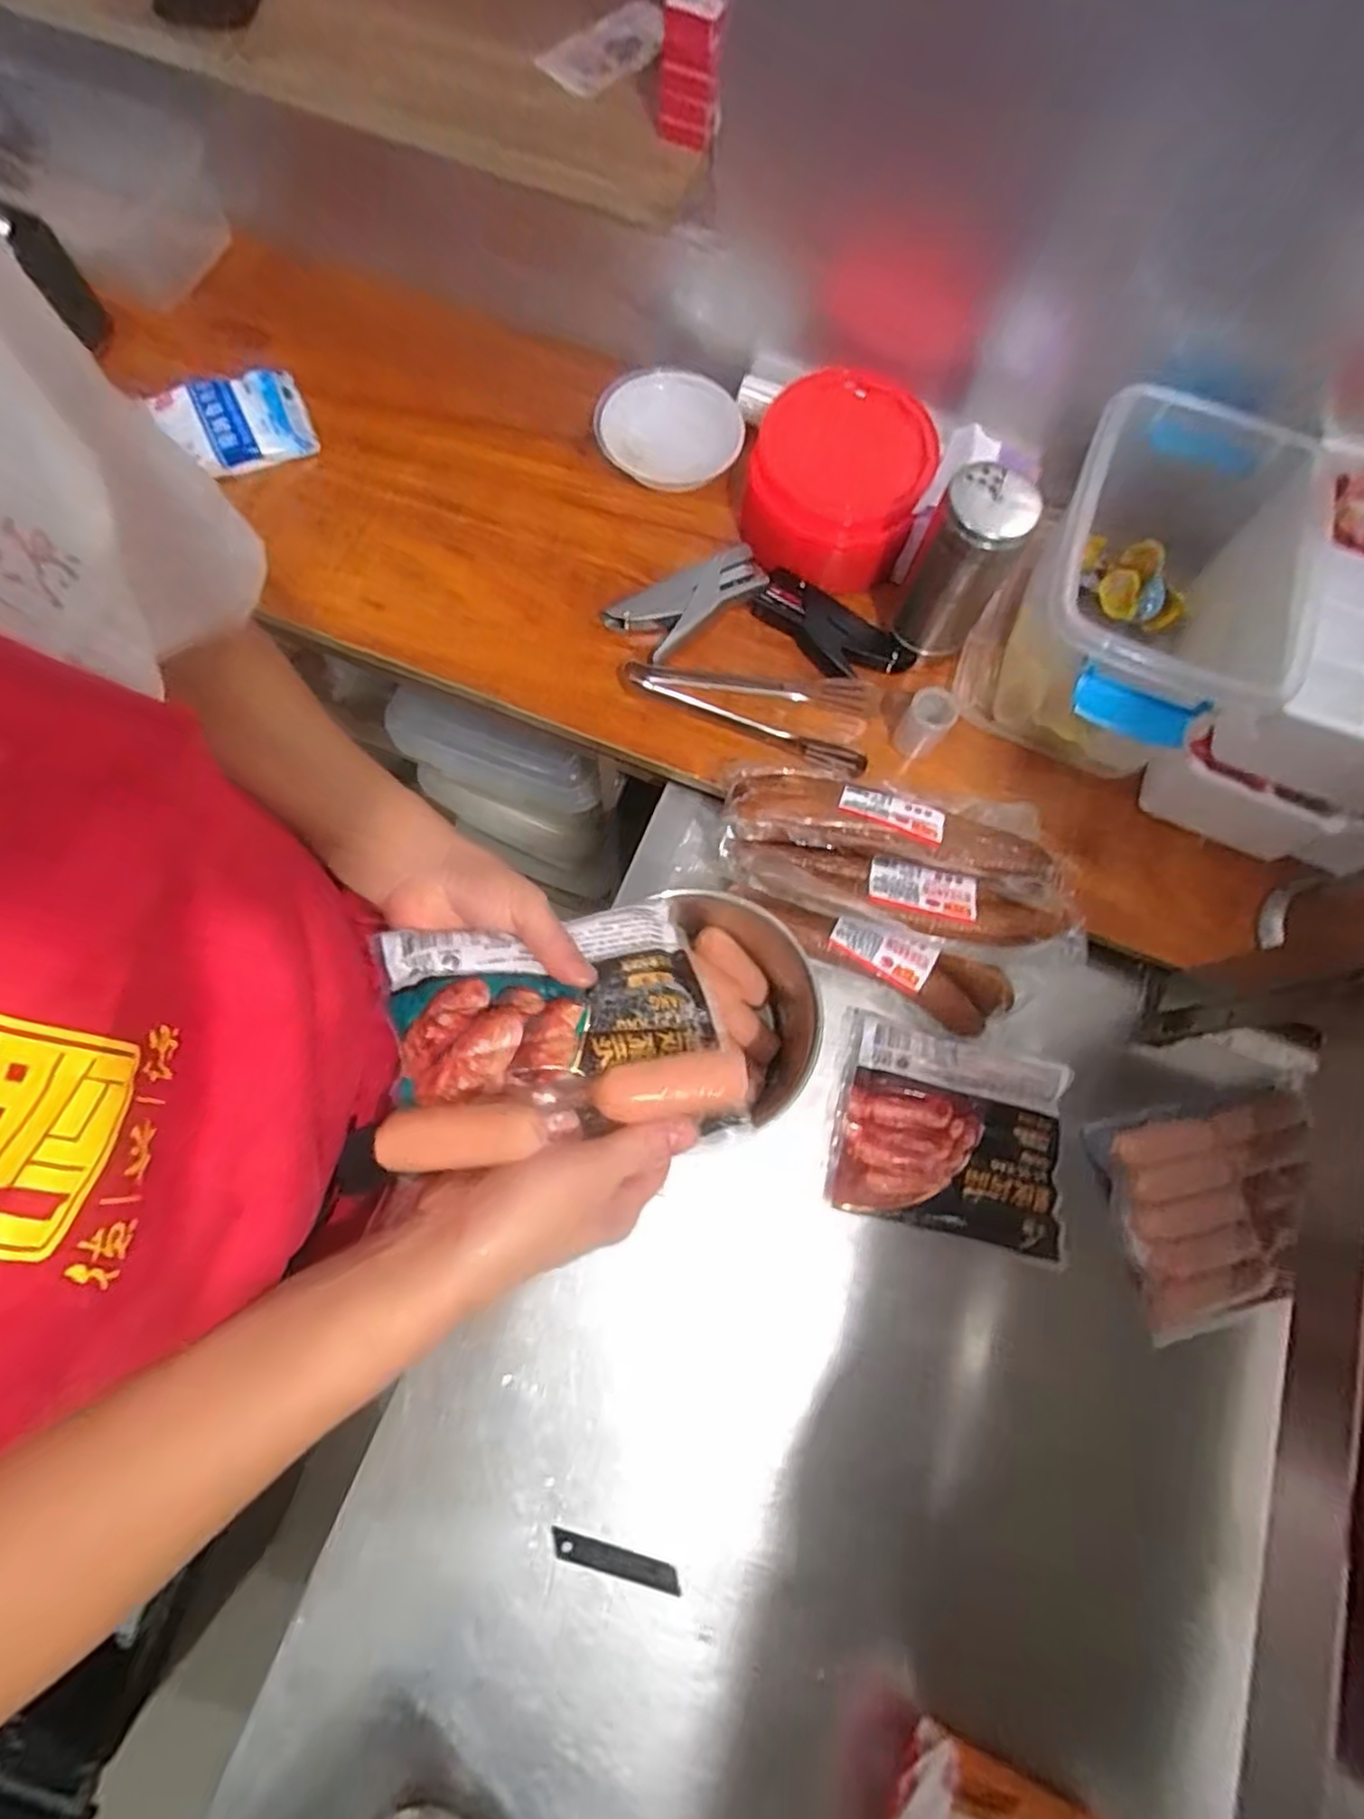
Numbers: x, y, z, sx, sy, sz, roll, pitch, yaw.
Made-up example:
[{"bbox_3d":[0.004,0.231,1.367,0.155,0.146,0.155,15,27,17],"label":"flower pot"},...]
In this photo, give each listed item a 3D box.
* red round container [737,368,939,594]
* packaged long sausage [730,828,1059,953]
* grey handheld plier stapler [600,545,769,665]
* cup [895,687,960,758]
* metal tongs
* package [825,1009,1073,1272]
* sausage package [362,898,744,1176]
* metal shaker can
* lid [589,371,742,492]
[{"bbox_3d":[0.138,-0.397,0.670,0.165,0.070,0.163,0,76,-1],"label":"red round container"},{"bbox_3d":[0.166,-0.013,0.580,0.272,0.041,0.057,17,76,4],"label":"packaged long sausage"},{"bbox_3d":[0.006,-0.286,0.660,0.146,0.021,0.070,-34,78,-9],"label":"grey handheld plier stapler"},{"bbox_3d":[0.208,-0.160,0.614,0.038,0.050,0.036,0,76,-1],"label":"cup"},{"bbox_3d":[0.056,-0.174,0.635,0.215,0.028,0.076,13,76,3],"label":"metal tongs"},{"bbox_3d":[0.211,0.177,0.565,0.173,0.022,0.150,13,76,3],"label":"package"},{"bbox_3d":[-0.066,0.062,0.391,0.180,0.030,0.136,-7,46,-23],"label":"sausage package"},{"bbox_3d":[0.224,-0.275,0.591,0.061,0.150,0.058,0,76,-1],"label":"metal shaker can"},{"bbox_3d":[-0.013,-0.463,0.699,0.142,0.046,0.101,17,76,4],"label":"lid"}]

